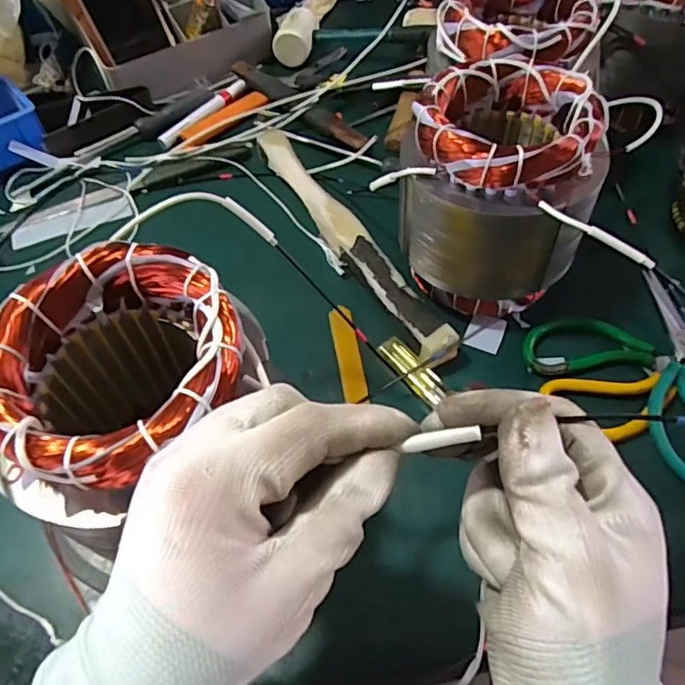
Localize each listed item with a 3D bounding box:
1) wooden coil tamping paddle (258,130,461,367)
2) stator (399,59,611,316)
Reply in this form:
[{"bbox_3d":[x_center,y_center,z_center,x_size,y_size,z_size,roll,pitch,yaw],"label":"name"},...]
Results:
[{"bbox_3d":[-0.002,-0.104,0.510,0.034,0.031,0.320,-28,61,-16],"label":"wooden coil tamping paddle"},{"bbox_3d":[0.124,-0.123,0.439,0.145,0.148,0.133,20,60,13],"label":"stator"}]

